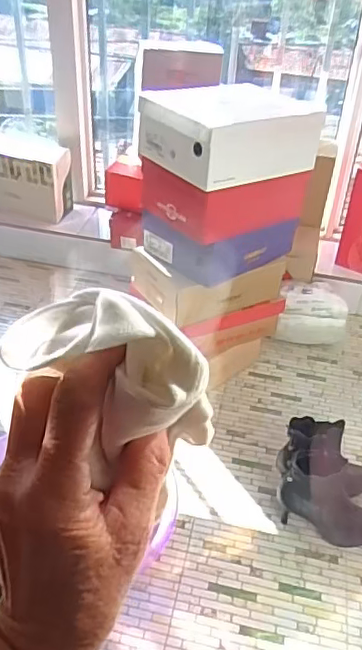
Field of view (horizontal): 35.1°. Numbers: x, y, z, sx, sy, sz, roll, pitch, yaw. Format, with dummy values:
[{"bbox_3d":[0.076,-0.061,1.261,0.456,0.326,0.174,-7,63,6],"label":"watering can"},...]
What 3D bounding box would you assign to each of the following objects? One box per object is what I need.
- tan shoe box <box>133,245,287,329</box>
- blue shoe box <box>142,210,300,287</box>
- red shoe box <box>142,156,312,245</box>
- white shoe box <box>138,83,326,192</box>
[{"bbox_3d":[0.068,-0.129,1.401,0.319,0.109,0.208,-18,43,-27],"label":"tan shoe box"},{"bbox_3d":[0.089,-0.213,1.351,0.297,0.104,0.217,-23,45,-31],"label":"blue shoe box"},{"bbox_3d":[0.094,-0.304,1.277,0.277,0.125,0.239,-22,44,-30],"label":"red shoe box"},{"bbox_3d":[0.100,-0.395,1.184,0.305,0.122,0.242,-18,43,-27],"label":"white shoe box"}]

